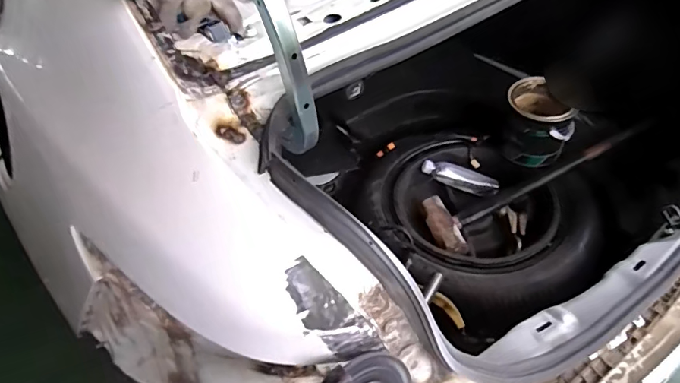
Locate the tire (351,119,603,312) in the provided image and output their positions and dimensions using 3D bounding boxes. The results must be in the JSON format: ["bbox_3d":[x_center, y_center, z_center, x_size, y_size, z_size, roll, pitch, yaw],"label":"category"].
[{"bbox_3d":[0.331,0.024,1.163,0.556,0.149,0.587,-19,46,-11],"label":"tire"}]

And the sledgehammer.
[{"bbox_3d":[0.474,-0.026,1.137,0.575,0.052,0.157,-25,51,-3],"label":"sledgehammer"}]

